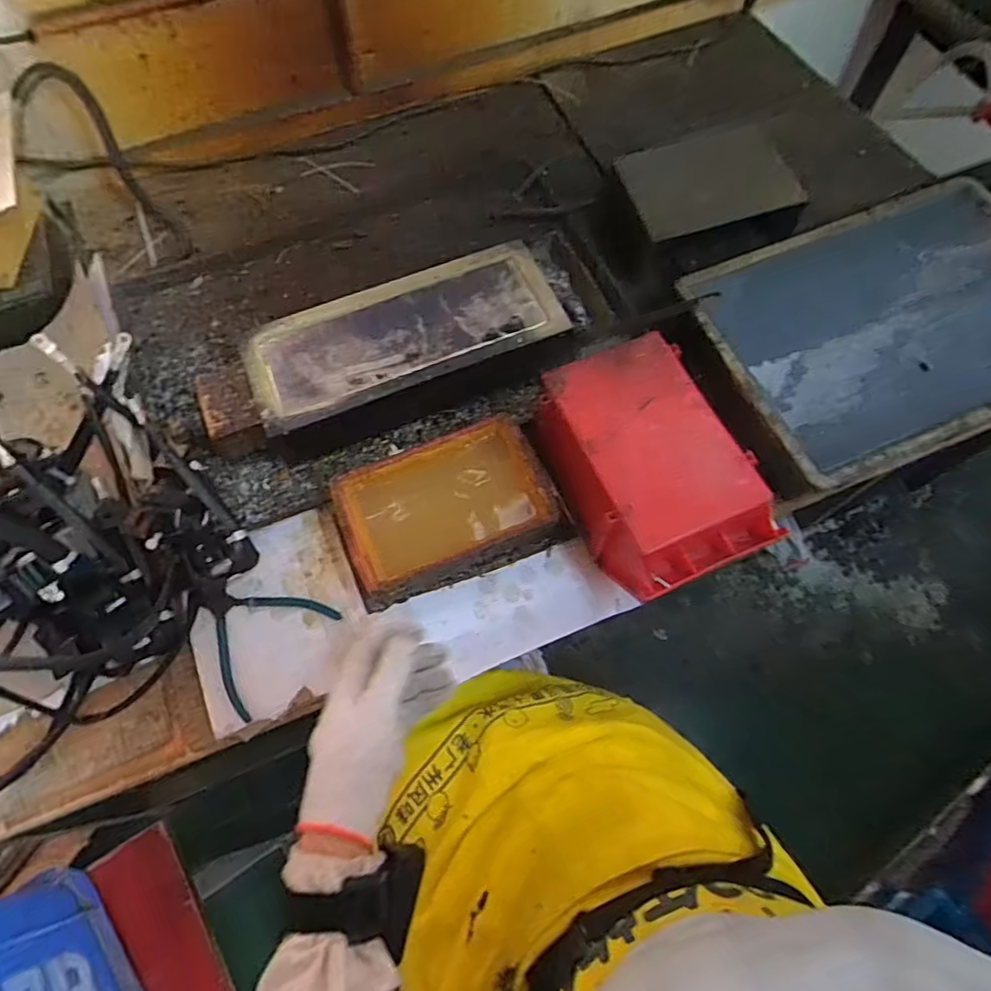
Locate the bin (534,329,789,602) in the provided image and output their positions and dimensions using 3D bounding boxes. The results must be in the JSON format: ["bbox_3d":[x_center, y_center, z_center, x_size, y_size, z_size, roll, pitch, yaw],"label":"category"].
[{"bbox_3d":[0.151,-0.028,0.587,0.160,0.104,0.237,-24,69,-10],"label":"bin"}]

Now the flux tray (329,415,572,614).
[{"bbox_3d":[-0.051,0.016,0.611,0.205,0.069,0.137,-20,68,-8],"label":"flux tray"}]

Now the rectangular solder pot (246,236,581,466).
[{"bbox_3d":[-0.096,-0.163,0.679,0.346,0.094,0.150,-20,68,-8],"label":"rectangular solder pot"}]

